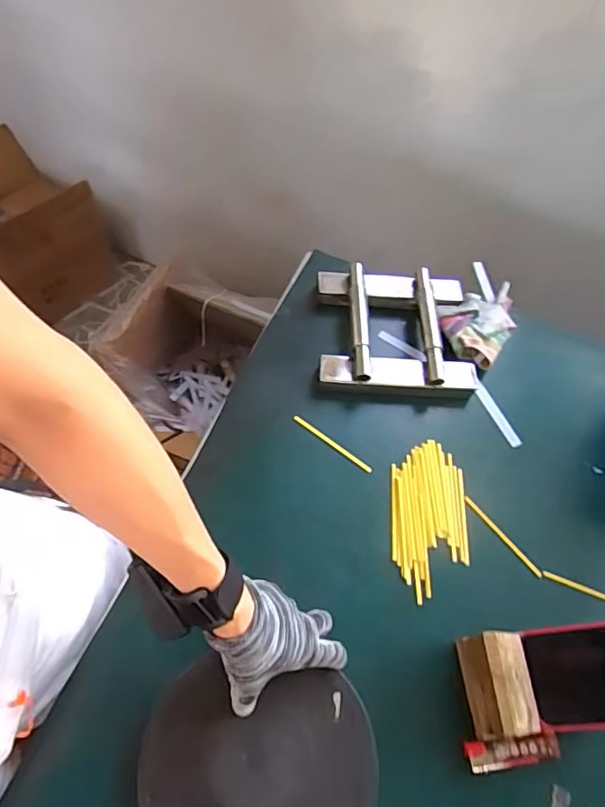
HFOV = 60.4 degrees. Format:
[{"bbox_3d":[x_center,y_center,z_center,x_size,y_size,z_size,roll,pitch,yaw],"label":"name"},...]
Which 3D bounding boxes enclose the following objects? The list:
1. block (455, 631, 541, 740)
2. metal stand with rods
[{"bbox_3d":[0.181,0.255,0.472,0.056,0.065,0.080,-1,60,-7],"label":"block"},{"bbox_3d":[0.120,-0.097,0.679,0.194,0.050,0.176,3,59,-4],"label":"metal stand with rods"}]

